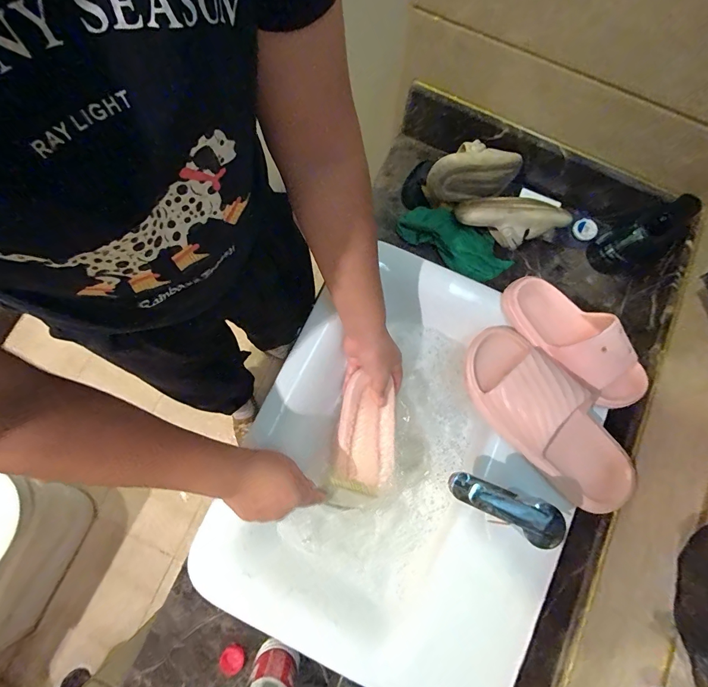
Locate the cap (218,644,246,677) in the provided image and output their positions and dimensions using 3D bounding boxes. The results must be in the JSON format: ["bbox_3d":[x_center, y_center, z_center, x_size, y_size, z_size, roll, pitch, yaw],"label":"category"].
[{"bbox_3d":[-0.177,0.459,0.526,0.035,0.014,0.033,0,79,-1],"label":"cap"}]

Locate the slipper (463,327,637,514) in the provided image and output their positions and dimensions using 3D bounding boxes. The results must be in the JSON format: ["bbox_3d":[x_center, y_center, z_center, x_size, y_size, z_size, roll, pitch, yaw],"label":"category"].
[{"bbox_3d":[0.253,0.095,0.457,0.113,0.068,0.264,-42,82,-8],"label":"slipper"}]

